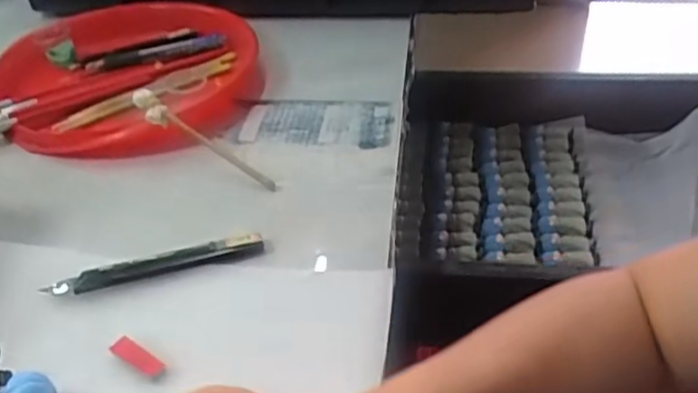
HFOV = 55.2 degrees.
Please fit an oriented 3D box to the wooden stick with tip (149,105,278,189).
[{"bbox_3d":[-0.108,-0.037,0.531,0.120,0.014,0.018,32,45,11],"label":"wooden stick with tip"}]

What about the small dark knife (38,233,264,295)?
[{"bbox_3d":[-0.124,0.046,0.439,0.136,0.014,0.016,-11,39,-15],"label":"small dark knife"}]

